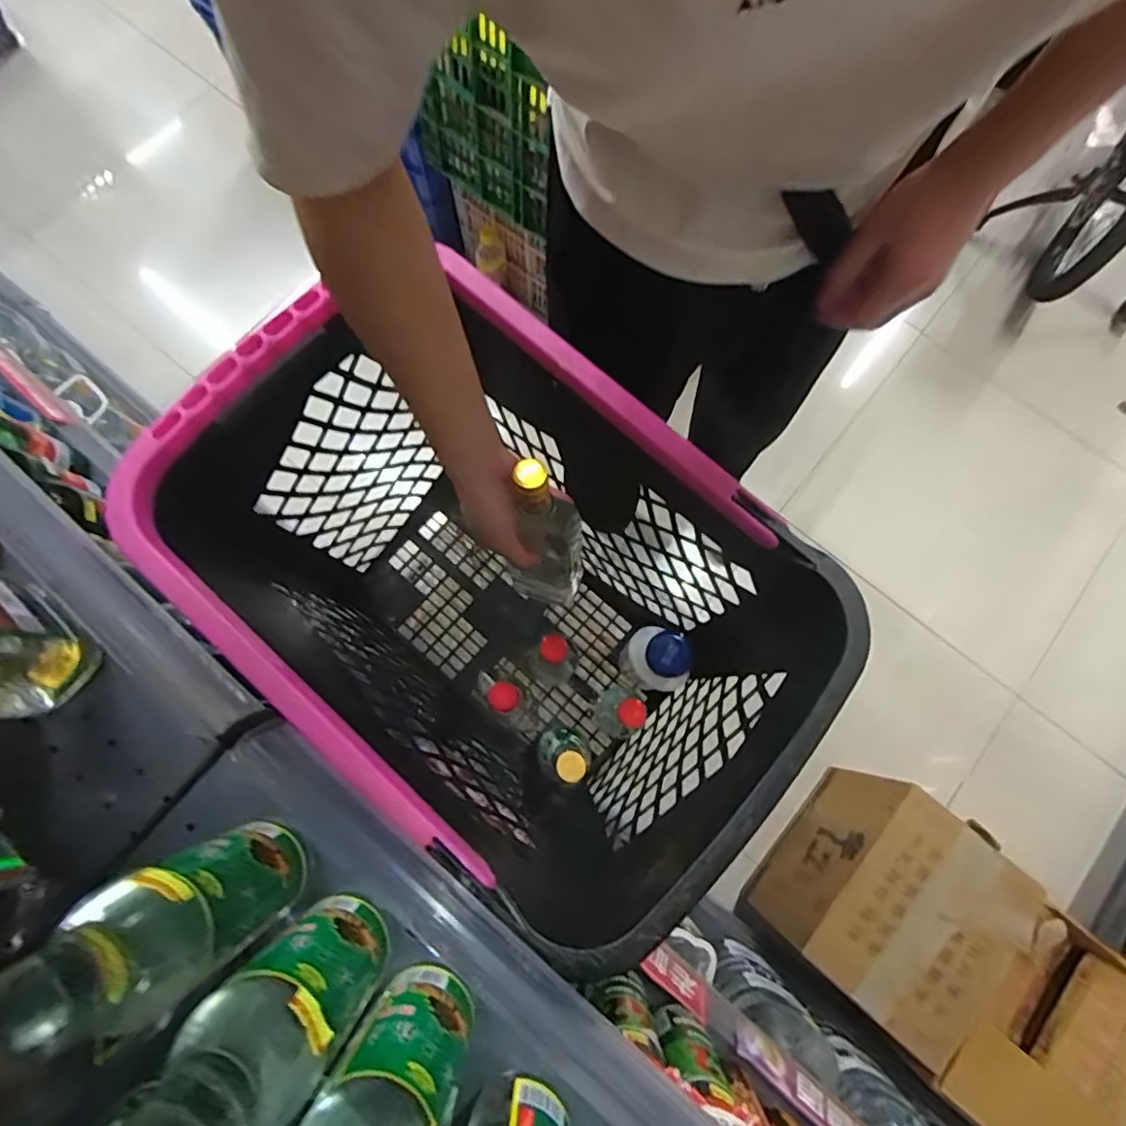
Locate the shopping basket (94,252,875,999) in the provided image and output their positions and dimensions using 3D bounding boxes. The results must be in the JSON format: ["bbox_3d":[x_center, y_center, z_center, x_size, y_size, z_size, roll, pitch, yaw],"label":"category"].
[{"bbox_3d":[-0.069,0.051,0.685,0.548,0.458,0.365,43,79,8],"label":"shopping basket"}]

